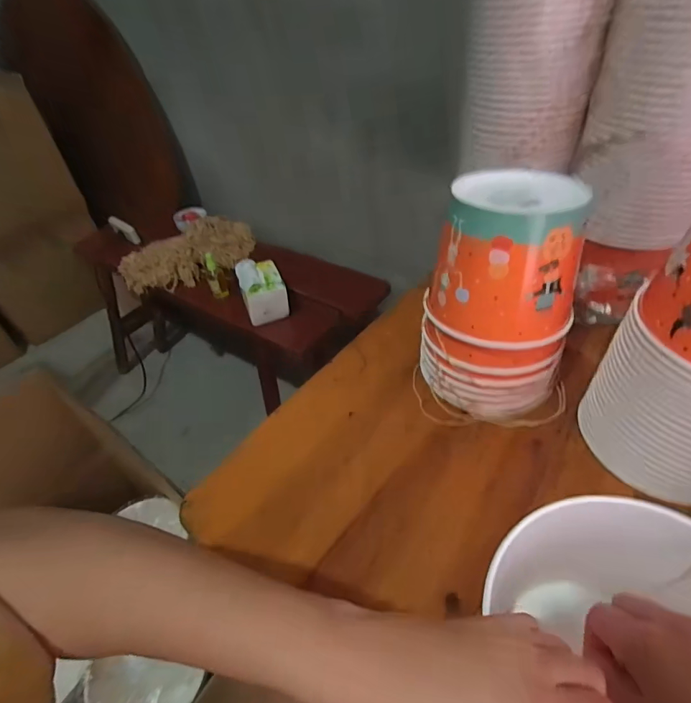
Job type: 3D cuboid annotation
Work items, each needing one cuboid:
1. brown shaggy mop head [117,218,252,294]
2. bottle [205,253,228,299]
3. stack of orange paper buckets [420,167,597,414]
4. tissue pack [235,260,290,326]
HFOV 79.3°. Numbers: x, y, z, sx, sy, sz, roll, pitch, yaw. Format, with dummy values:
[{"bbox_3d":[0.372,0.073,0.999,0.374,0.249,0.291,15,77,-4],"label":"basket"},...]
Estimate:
[{"bbox_3d":[-0.435,-0.275,1.189,0.379,0.094,0.199,-29,49,-22],"label":"brown shaggy mop head"},{"bbox_3d":[-0.328,-0.190,1.056,0.043,0.113,0.035,-18,45,-13],"label":"bottle"},{"bbox_3d":[0.178,-0.052,0.470,0.158,0.243,0.142,17,48,21],"label":"stack of orange paper buckets"},{"bbox_3d":[-0.198,-0.149,0.999,0.098,0.105,0.125,-17,45,-12],"label":"tissue pack"}]

